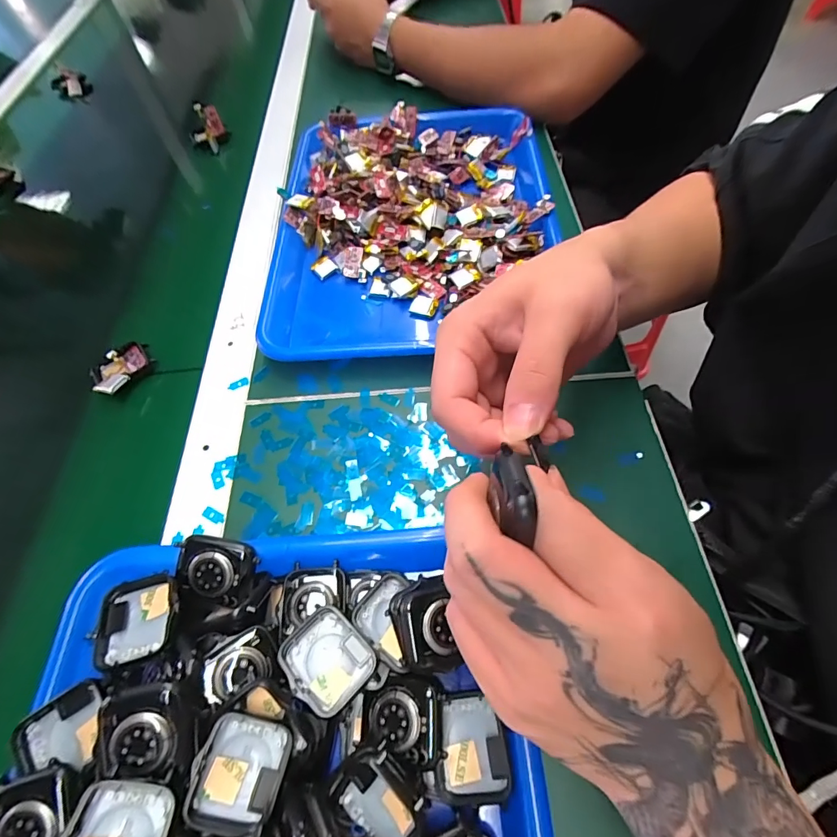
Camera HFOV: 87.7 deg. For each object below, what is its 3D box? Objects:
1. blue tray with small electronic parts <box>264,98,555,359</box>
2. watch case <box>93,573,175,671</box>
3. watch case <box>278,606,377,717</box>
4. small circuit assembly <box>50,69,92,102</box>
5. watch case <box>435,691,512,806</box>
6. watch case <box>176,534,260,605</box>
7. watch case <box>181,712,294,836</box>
[{"bbox_3d":[-0.007,-0.189,0.411,0.263,0.042,0.325,-3,60,3],"label":"blue tray with small electronic parts"},{"bbox_3d":[-0.148,0.105,0.231,0.038,0.009,0.042,-17,60,-5],"label":"watch case"},{"bbox_3d":[-0.046,0.122,0.221,0.043,0.014,0.037,39,70,23],"label":"watch case"},{"bbox_3d":[-0.513,-0.493,0.644,0.048,0.022,0.073,-33,63,-14],"label":"small circuit assembly"},{"bbox_3d":[0.026,0.158,0.212,0.033,0.011,0.042,-3,60,2],"label":"watch case"},{"bbox_3d":[-0.116,0.085,0.248,0.040,0.015,0.033,22,78,-5],"label":"watch case"},{"bbox_3d":[-0.079,0.157,0.194,0.035,0.016,0.041,8,61,9],"label":"watch case"}]

